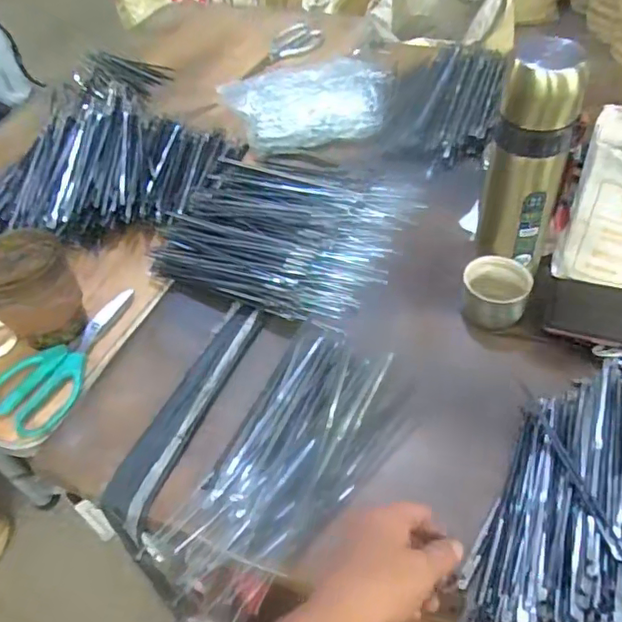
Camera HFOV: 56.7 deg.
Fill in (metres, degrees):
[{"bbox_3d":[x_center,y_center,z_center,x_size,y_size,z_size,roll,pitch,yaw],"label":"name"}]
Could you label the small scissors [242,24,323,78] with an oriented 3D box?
[{"bbox_3d":[-0.060,-0.470,1.040,0.178,0.011,0.082,-35,69,-17],"label":"small scissors"}]

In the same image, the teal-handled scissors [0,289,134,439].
[{"bbox_3d":[-0.258,0.044,0.608,0.089,0.014,0.185,14,52,17],"label":"teal-handled scissors"}]

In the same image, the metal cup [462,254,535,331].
[{"bbox_3d":[0.180,-0.018,0.565,0.064,0.042,0.057,14,52,17],"label":"metal cup"}]

